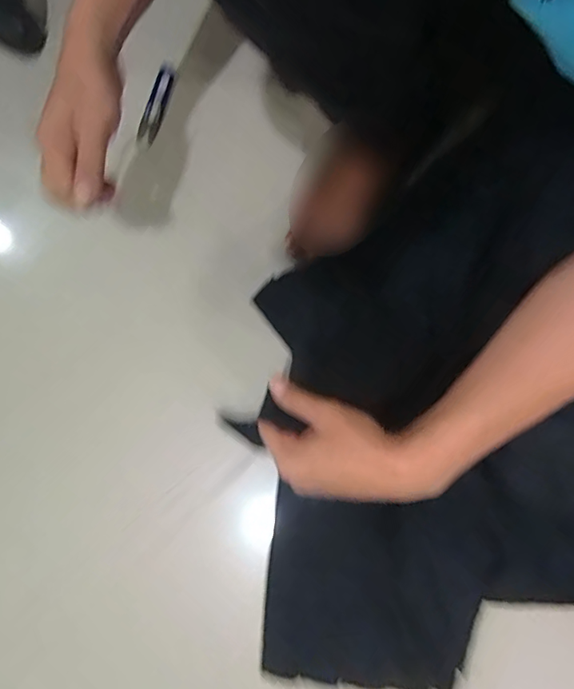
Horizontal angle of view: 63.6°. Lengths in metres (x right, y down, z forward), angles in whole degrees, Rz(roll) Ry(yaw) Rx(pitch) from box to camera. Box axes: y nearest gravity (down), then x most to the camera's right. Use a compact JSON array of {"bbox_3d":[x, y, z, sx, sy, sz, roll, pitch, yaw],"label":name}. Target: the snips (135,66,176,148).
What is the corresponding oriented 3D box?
[{"bbox_3d":[-0.186,-0.338,0.652,0.029,0.012,0.115,16,81,5],"label":"snips"}]

